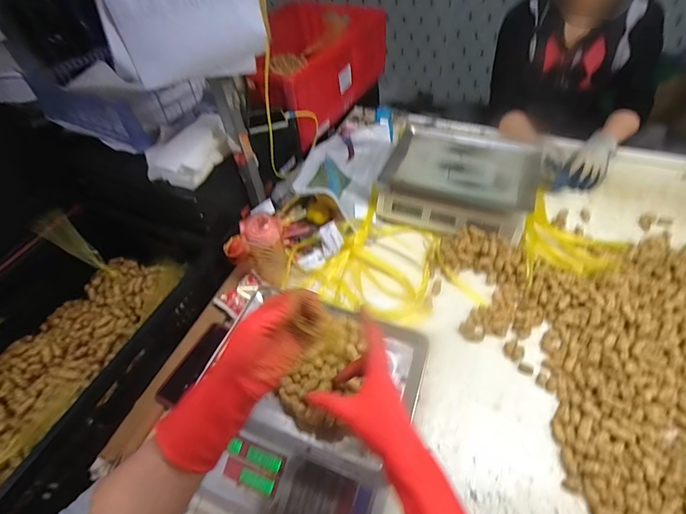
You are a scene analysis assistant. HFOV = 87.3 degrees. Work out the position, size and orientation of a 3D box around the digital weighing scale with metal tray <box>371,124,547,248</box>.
[{"bbox_3d":[0.292,-0.192,0.912,0.343,0.129,0.285,15,53,17],"label":"digital weighing scale with metal tray"}]

